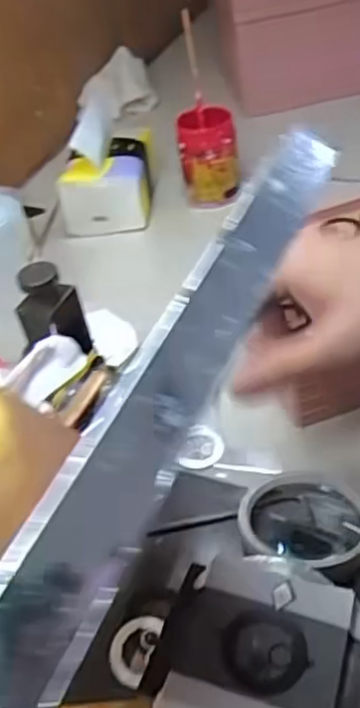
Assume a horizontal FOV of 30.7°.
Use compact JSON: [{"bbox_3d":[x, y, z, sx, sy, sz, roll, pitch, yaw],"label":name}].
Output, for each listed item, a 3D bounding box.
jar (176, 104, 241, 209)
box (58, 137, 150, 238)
[{"bbox_3d":[0.030,-0.216,0.724,0.059,0.104,0.061,-3,49,3],"label":"jar"},{"bbox_3d":[-0.081,-0.188,0.727,0.096,0.074,0.080,-7,42,6],"label":"box"}]

